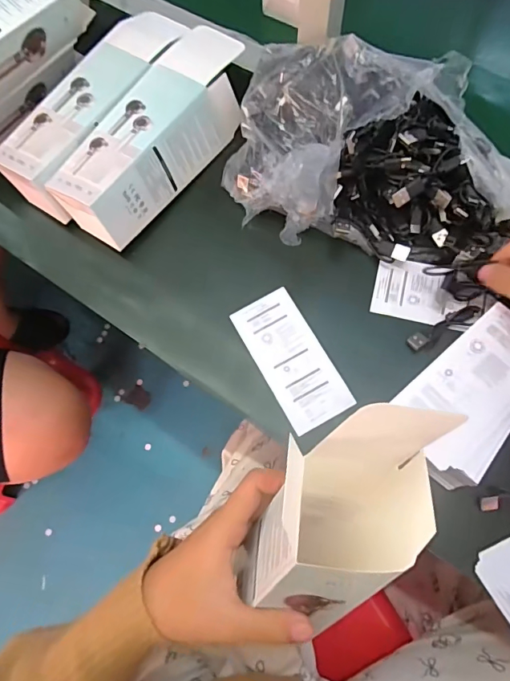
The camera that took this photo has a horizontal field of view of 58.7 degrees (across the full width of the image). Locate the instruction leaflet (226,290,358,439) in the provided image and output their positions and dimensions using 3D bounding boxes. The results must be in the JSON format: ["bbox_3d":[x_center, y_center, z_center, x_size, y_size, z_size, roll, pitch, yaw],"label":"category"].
[{"bbox_3d":[0.030,0.014,0.383,0.055,0.004,0.119,-27,71,-7],"label":"instruction leaflet"}]

